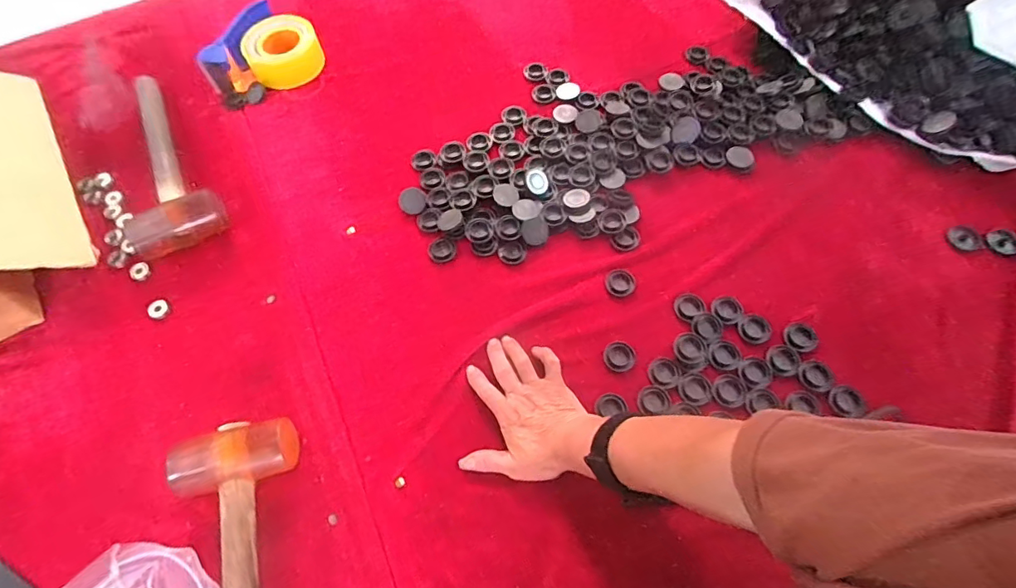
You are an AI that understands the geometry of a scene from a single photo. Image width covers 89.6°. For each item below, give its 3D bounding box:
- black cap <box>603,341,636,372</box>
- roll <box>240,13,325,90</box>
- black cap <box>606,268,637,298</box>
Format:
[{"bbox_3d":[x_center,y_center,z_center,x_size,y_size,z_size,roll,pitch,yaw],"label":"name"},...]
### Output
[{"bbox_3d":[0.121,0.067,0.552,0.033,0.010,0.031,-1,64,3],"label":"black cap"},{"bbox_3d":[-0.332,-0.359,0.753,0.102,0.052,0.102,-1,64,3],"label":"roll"},{"bbox_3d":[0.130,-0.013,0.591,0.034,0.009,0.032,-1,64,3],"label":"black cap"}]

